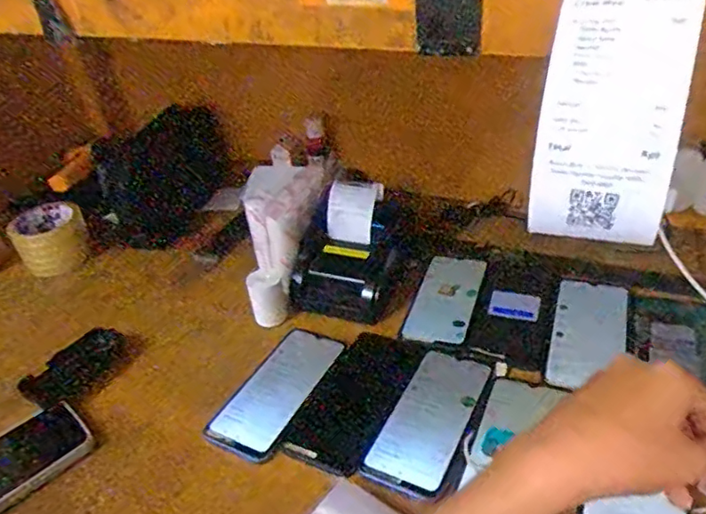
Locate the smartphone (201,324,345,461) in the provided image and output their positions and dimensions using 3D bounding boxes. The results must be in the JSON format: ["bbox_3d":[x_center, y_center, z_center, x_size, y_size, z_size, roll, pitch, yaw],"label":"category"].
[{"bbox_3d":[-0.075,0.134,0.592,0.077,0.015,0.165,13,40,27],"label":"smartphone"}]

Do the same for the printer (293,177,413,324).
[{"bbox_3d":[-0.001,-0.007,0.686,0.122,0.105,0.143,10,40,22],"label":"printer"}]

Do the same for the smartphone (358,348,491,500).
[{"bbox_3d":[0.075,0.148,0.544,0.072,0.013,0.166,13,40,27],"label":"smartphone"}]

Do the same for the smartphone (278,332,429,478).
[{"bbox_3d":[0.004,0.134,0.568,0.076,0.010,0.162,14,40,28],"label":"smartphone"}]

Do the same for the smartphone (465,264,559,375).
[{"bbox_3d":[0.178,0.058,0.638,0.081,0.011,0.145,9,38,23],"label":"smartphone"}]

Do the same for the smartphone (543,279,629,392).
[{"bbox_3d":[0.248,0.078,0.607,0.071,0.009,0.165,9,38,22],"label":"smartphone"}]

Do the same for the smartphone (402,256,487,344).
[{"bbox_3d":[0.109,0.048,0.664,0.066,0.005,0.134,15,50,18],"label":"smartphone"}]

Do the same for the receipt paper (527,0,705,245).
[{"bbox_3d":[0.117,-0.079,0.255,0.054,0.140,0.029,12,4,26],"label":"receipt paper"}]

